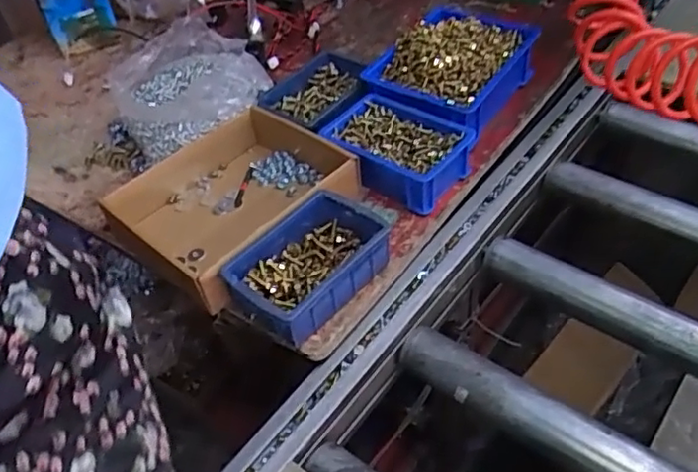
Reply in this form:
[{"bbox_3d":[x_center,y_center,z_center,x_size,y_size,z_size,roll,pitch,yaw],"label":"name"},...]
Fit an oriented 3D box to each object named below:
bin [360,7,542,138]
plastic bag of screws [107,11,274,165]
[{"bbox_3d":[0.127,-0.207,0.793,0.155,0.083,0.230,20,54,26],"label":"bin"},{"bbox_3d":[-0.202,-0.182,0.798,0.178,0.084,0.192,-31,50,-19],"label":"plastic bag of screws"}]

